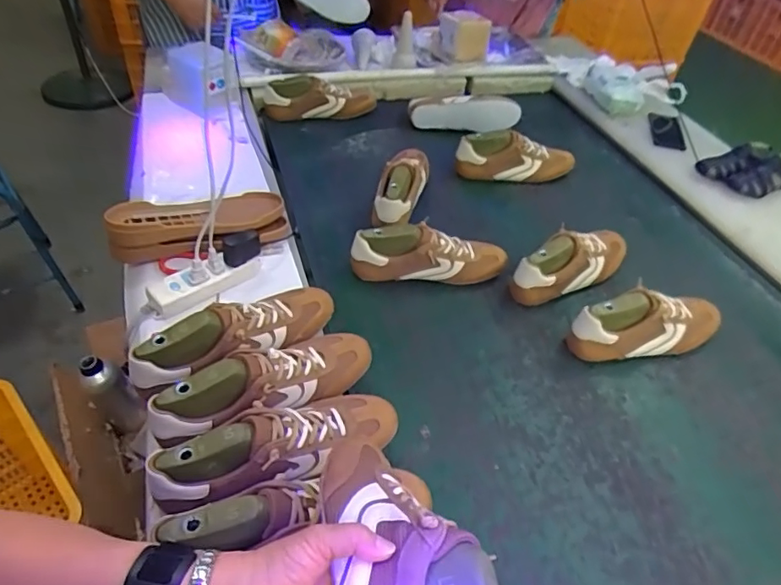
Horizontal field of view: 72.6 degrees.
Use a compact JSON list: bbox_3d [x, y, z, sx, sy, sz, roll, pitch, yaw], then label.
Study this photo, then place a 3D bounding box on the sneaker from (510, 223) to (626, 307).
[{"bbox_3d":[0.335,-0.060,0.944,0.269,0.098,0.077,-23,52,-27],"label":"sneaker"}]

